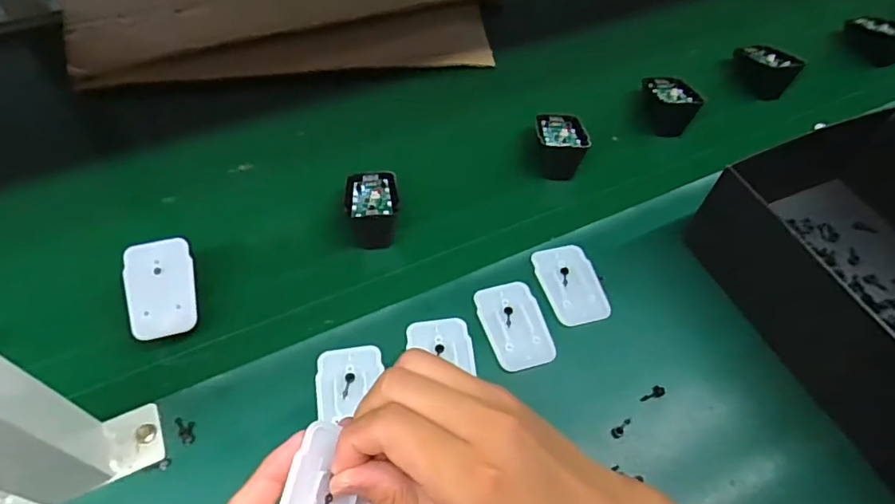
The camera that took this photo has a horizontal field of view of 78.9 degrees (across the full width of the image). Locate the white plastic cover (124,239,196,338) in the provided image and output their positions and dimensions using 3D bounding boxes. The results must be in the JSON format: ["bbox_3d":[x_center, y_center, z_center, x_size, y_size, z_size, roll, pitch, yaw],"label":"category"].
[{"bbox_3d":[-0.202,0.025,0.383,0.044,0.004,0.069,-12,76,-15],"label":"white plastic cover"}]

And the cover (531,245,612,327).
[{"bbox_3d":[0.096,0.025,0.425,0.045,0.007,0.071,-8,56,-10],"label":"cover"}]

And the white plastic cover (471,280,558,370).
[{"bbox_3d":[0.049,0.053,0.401,0.044,0.008,0.071,-11,56,-12],"label":"white plastic cover"}]

